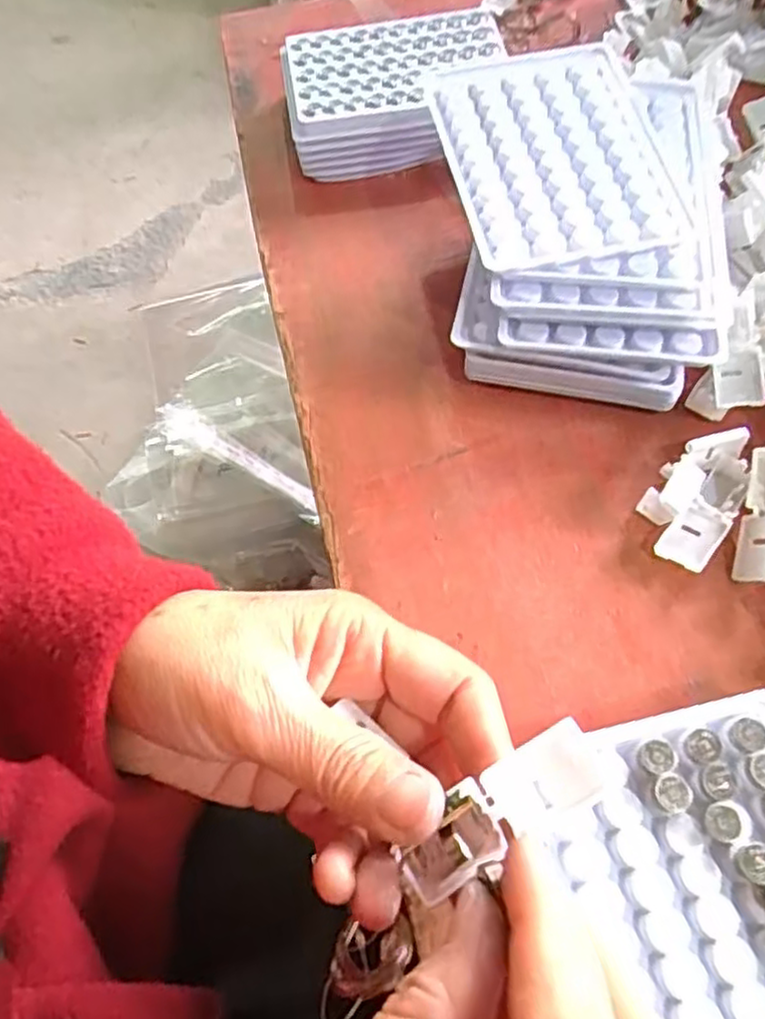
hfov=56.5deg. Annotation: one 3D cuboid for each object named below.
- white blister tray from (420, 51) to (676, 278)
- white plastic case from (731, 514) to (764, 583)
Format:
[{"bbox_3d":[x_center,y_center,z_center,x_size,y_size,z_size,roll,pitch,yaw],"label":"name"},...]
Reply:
[{"bbox_3d":[0.077,-0.160,0.318,0.090,0.013,0.123,-11,62,-2],"label":"white blister tray"},{"bbox_3d":[0.147,0.015,0.276,0.004,0.019,0.027,21,79,-28],"label":"white plastic case"}]

